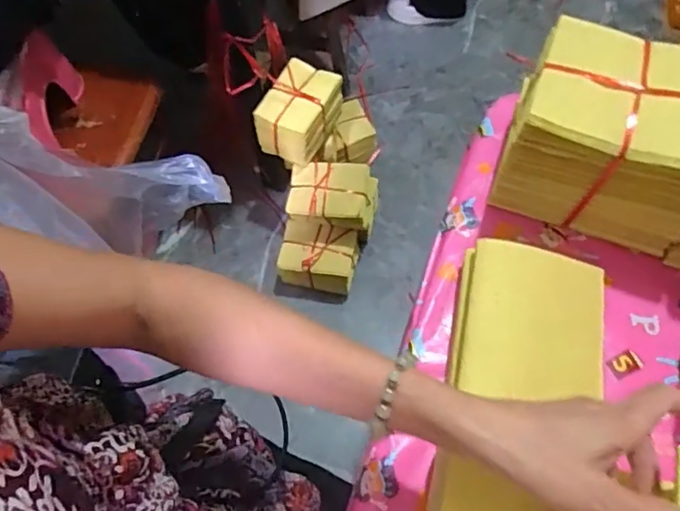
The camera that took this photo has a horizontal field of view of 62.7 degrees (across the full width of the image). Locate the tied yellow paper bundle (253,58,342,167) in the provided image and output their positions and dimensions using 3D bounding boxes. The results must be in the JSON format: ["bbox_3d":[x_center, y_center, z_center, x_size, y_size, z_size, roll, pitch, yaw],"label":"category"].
[{"bbox_3d":[-0.085,-0.298,1.178,0.123,0.127,0.160,25,67,12],"label":"tied yellow paper bundle"}]

